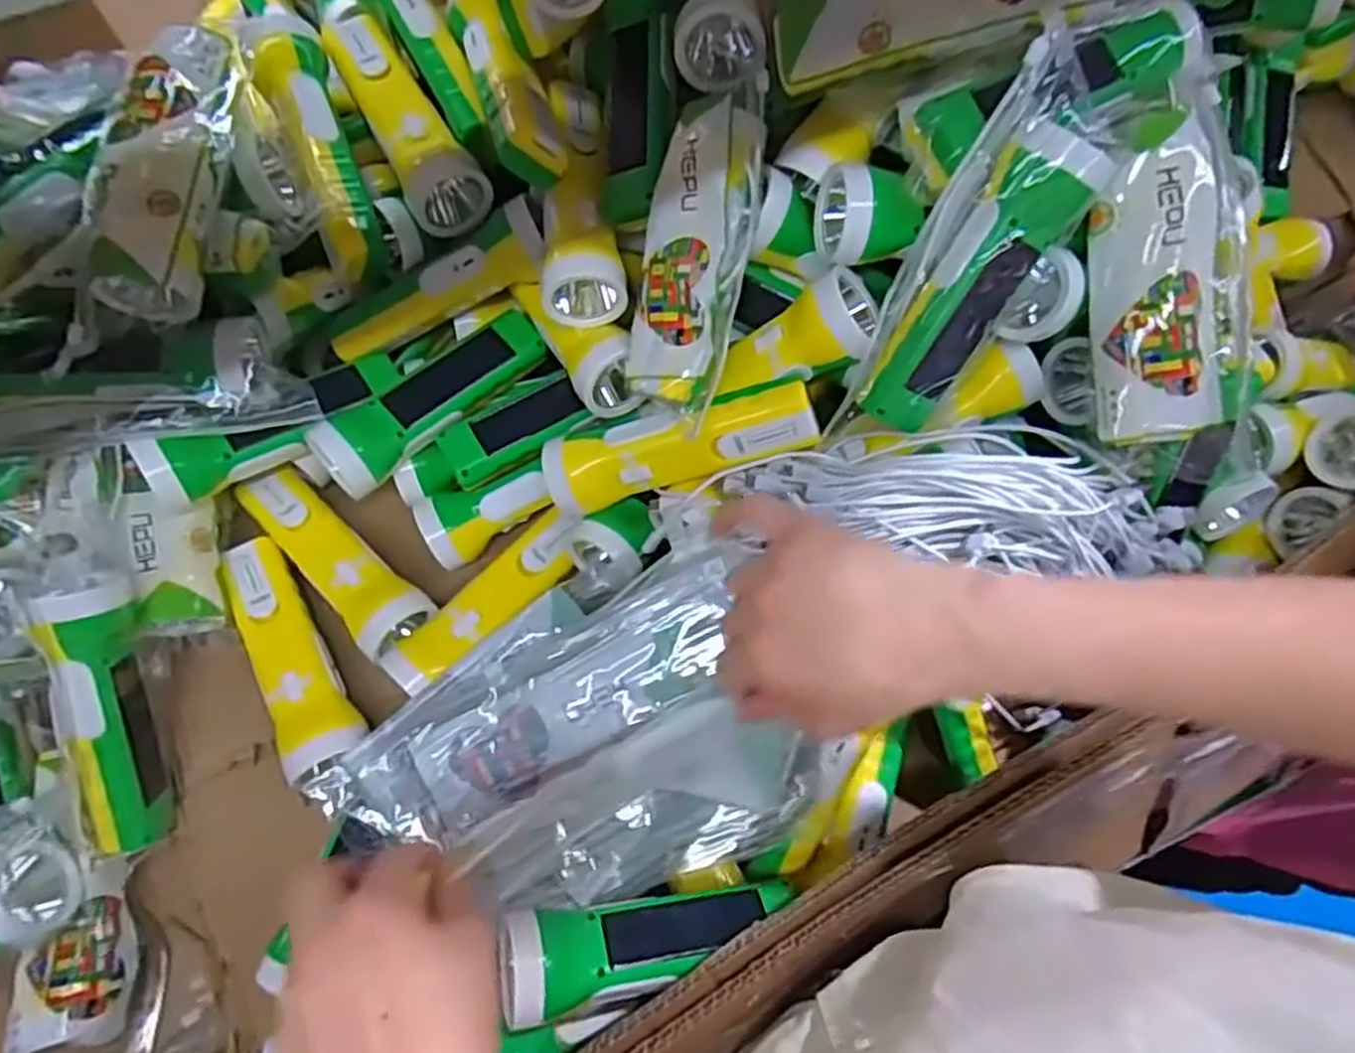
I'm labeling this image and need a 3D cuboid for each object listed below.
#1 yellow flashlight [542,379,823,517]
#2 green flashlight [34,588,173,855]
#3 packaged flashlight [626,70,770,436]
[{"bbox_3d":[-0.001,-0.048,0.482,0.168,0.043,0.044,-14,73,15],"label":"yellow flashlight"},{"bbox_3d":[-0.343,0.112,0.476,0.044,0.048,0.157,-3,105,-3],"label":"green flashlight"},{"bbox_3d":[0.011,-0.163,0.462,0.064,0.046,0.191,13,99,2],"label":"packaged flashlight"}]

